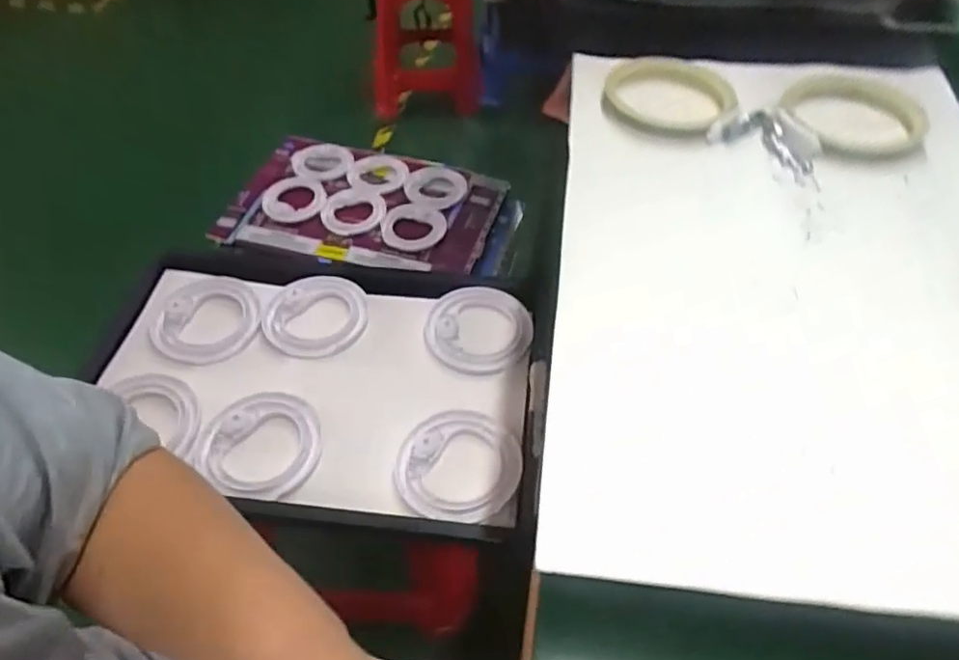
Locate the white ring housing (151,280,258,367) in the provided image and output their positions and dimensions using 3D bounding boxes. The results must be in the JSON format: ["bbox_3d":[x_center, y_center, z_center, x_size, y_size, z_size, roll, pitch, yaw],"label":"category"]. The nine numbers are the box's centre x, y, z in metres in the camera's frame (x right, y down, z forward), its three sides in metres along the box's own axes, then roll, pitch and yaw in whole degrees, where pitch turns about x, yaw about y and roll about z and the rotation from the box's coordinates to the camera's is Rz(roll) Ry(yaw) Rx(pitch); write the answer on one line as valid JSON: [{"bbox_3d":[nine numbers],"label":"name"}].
[{"bbox_3d":[-0.351,-0.018,0.799,0.129,0.027,0.129,-17,52,-15],"label":"white ring housing"}]

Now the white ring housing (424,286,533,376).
[{"bbox_3d":[0.001,-0.003,0.797,0.135,0.020,0.125,1,49,0],"label":"white ring housing"}]

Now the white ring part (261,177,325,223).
[{"bbox_3d":[-0.399,-0.279,1.345,0.127,0.030,0.141,-2,49,-3],"label":"white ring part"}]

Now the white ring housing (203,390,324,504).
[{"bbox_3d":[-0.240,0.130,0.692,0.123,0.027,0.126,1,49,-1],"label":"white ring housing"}]

